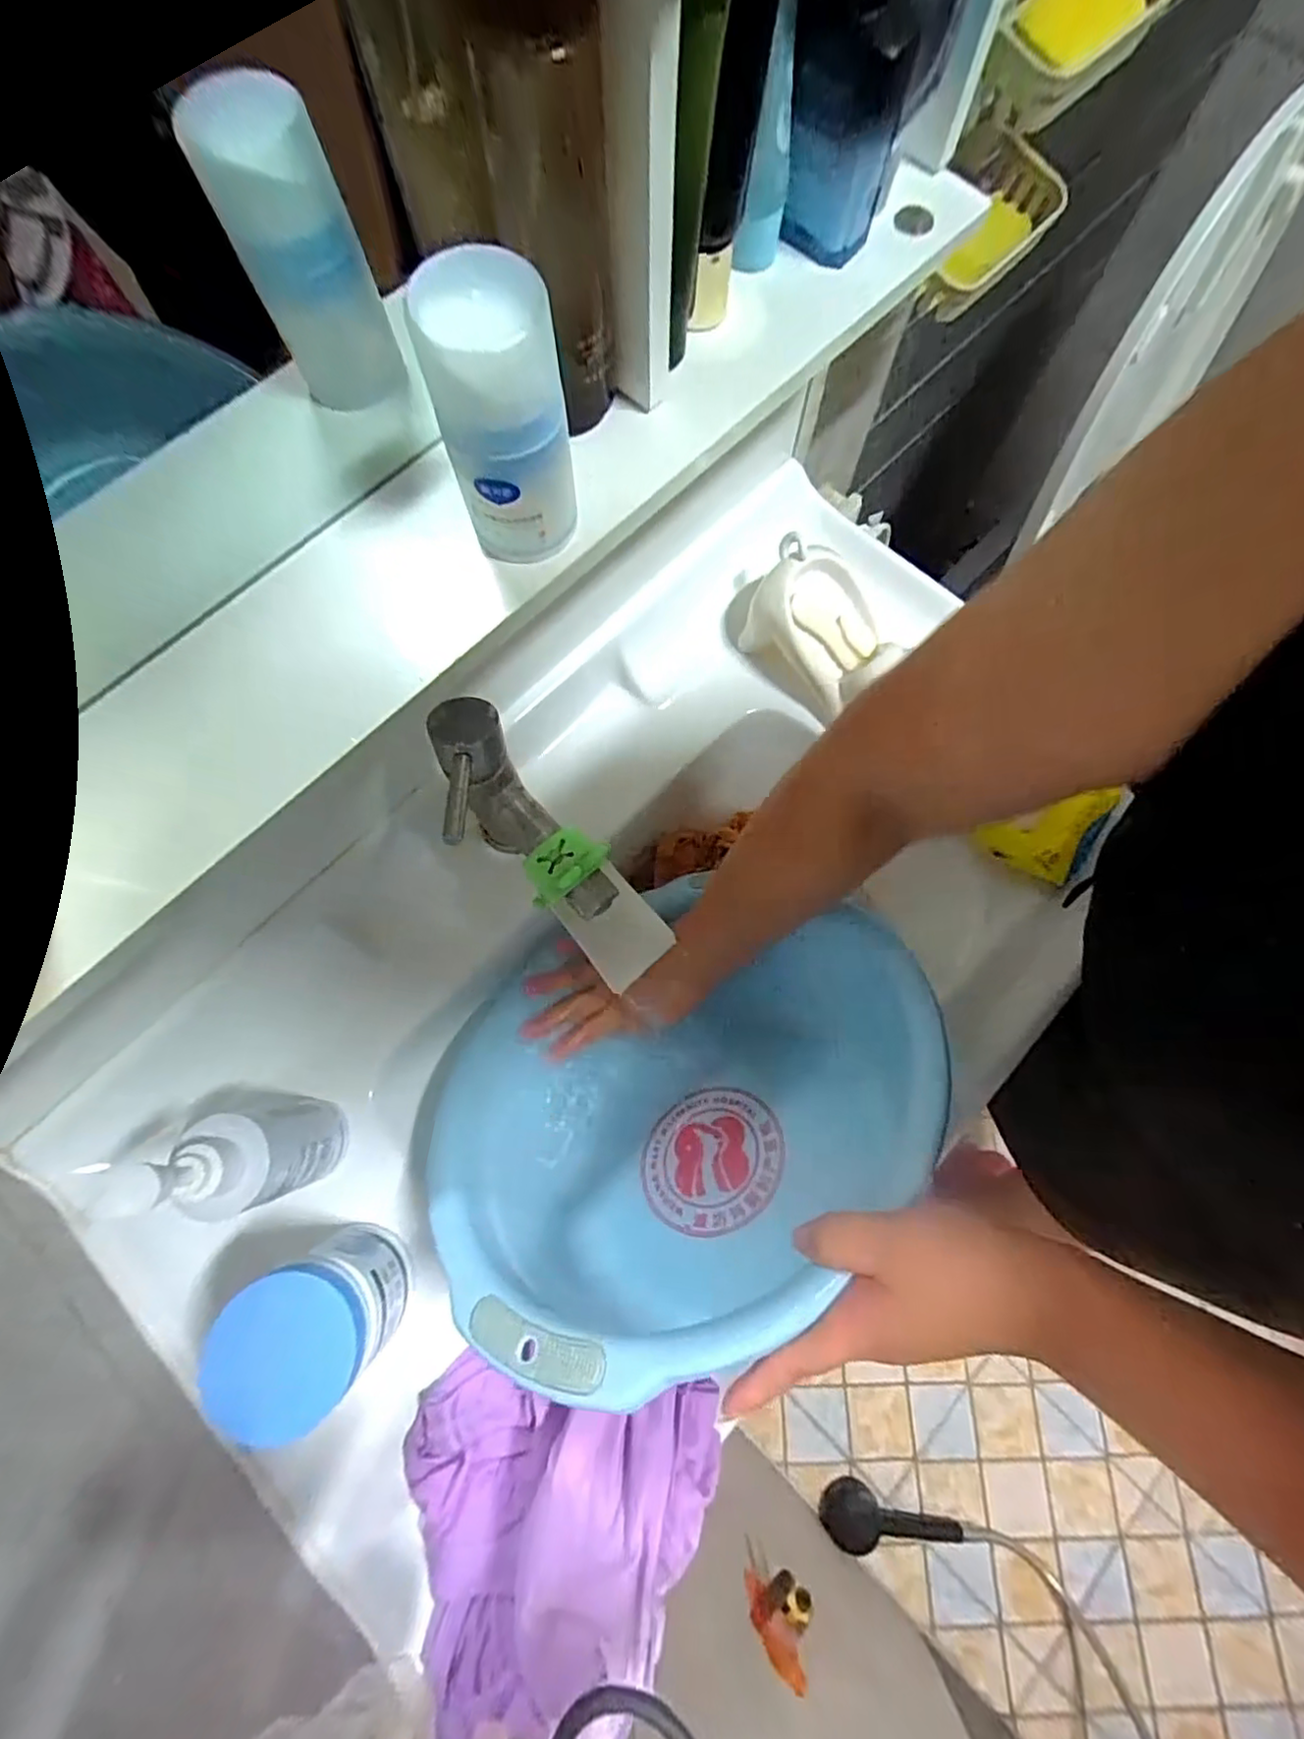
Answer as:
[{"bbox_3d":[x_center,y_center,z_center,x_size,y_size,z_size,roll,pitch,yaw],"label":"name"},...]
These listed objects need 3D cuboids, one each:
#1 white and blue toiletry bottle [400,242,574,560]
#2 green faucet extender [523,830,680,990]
[{"bbox_3d":[-0.055,-0.166,0.242,0.044,0.092,0.035,-6,75,-2],"label":"white and blue toiletry bottle"},{"bbox_3d":[-0.032,0.028,0.429,0.060,0.123,0.042,-44,37,-11],"label":"green faucet extender"}]

